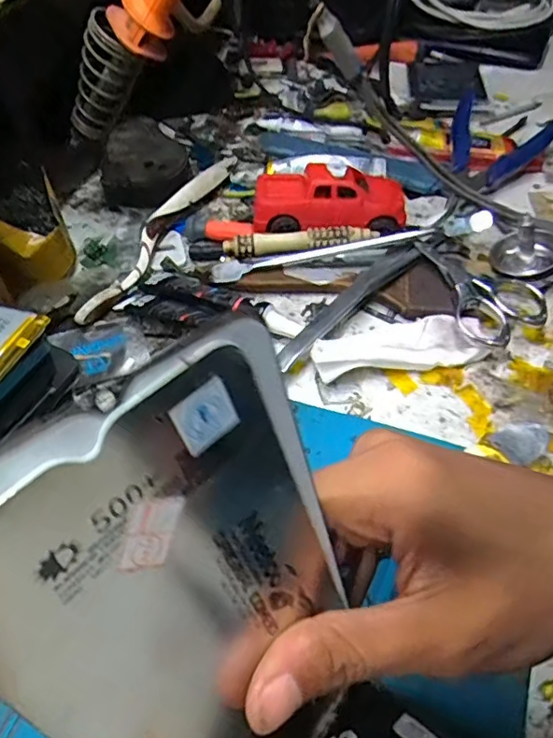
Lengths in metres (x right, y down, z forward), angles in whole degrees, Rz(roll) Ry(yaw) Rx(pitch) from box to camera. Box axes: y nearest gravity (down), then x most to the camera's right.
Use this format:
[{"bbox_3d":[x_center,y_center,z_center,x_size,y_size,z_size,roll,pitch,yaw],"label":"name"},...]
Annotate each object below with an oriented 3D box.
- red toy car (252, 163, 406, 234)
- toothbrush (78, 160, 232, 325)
[{"bbox_3d":[0.034,-0.107,0.361,0.092,0.032,0.051,5,51,7],"label":"red toy car"},{"bbox_3d":[-0.074,-0.090,0.372,0.023,0.016,0.181,16,53,16],"label":"toothbrush"}]

